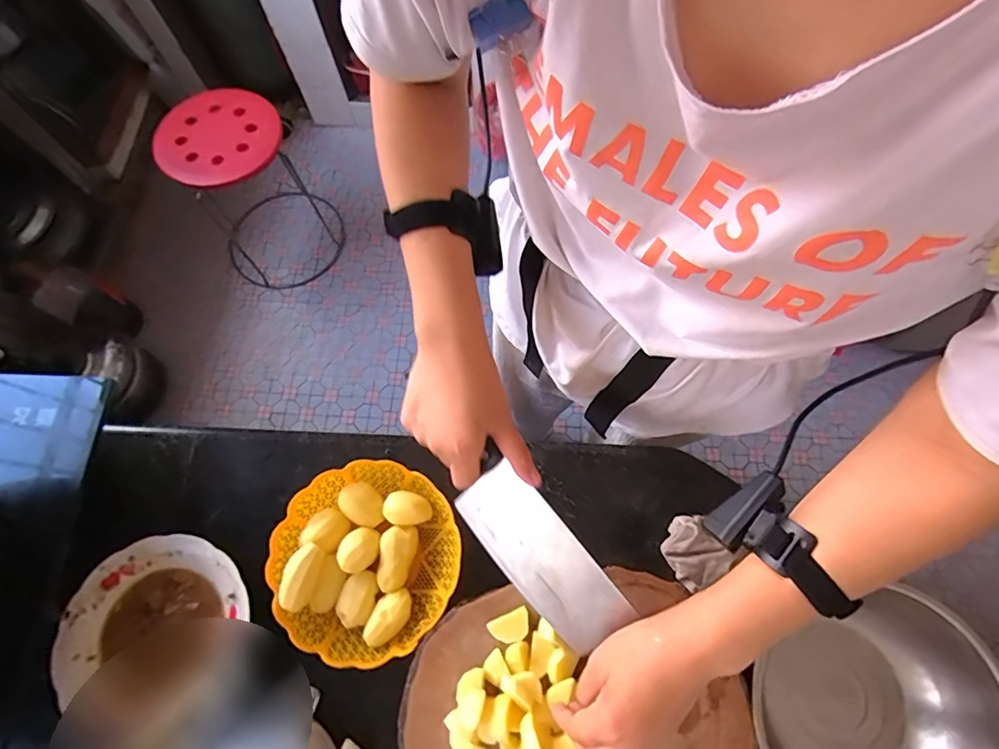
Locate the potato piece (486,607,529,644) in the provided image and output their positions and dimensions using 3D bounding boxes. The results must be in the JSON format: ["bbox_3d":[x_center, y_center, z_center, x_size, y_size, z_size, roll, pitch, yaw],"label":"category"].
[{"bbox_3d":[0.011,0.253,0.499,0.041,0.009,0.026,-24,72,-8],"label":"potato piece"}]

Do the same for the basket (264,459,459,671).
[{"bbox_3d":[-0.146,0.203,0.556,0.192,0.051,0.196,0,70,0],"label":"basket"}]

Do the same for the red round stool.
[{"bbox_3d":[-0.679,-0.513,1.393,0.330,0.444,0.344,0,70,0],"label":"red round stool"}]

